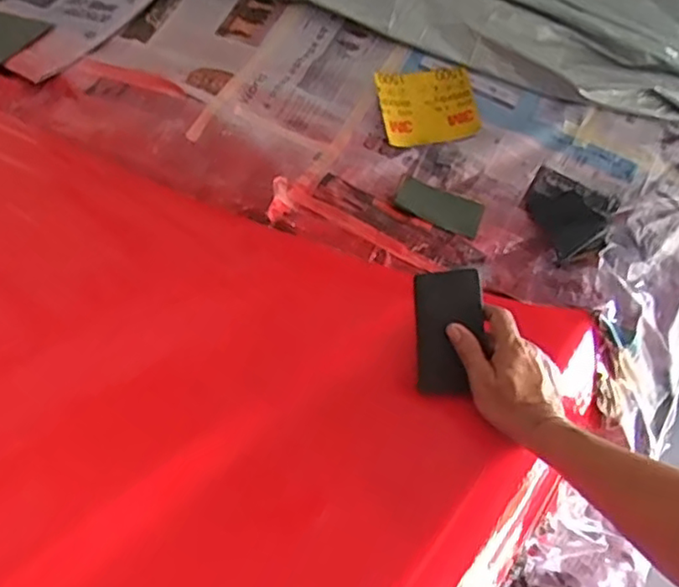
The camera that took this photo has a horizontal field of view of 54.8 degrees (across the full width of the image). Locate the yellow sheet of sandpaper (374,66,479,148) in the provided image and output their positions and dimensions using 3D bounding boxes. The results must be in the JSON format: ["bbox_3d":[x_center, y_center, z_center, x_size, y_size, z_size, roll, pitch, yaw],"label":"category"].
[{"bbox_3d":[0.128,-0.273,0.949,0.134,0.014,0.116,-9,80,-1],"label":"yellow sheet of sandpaper"}]

